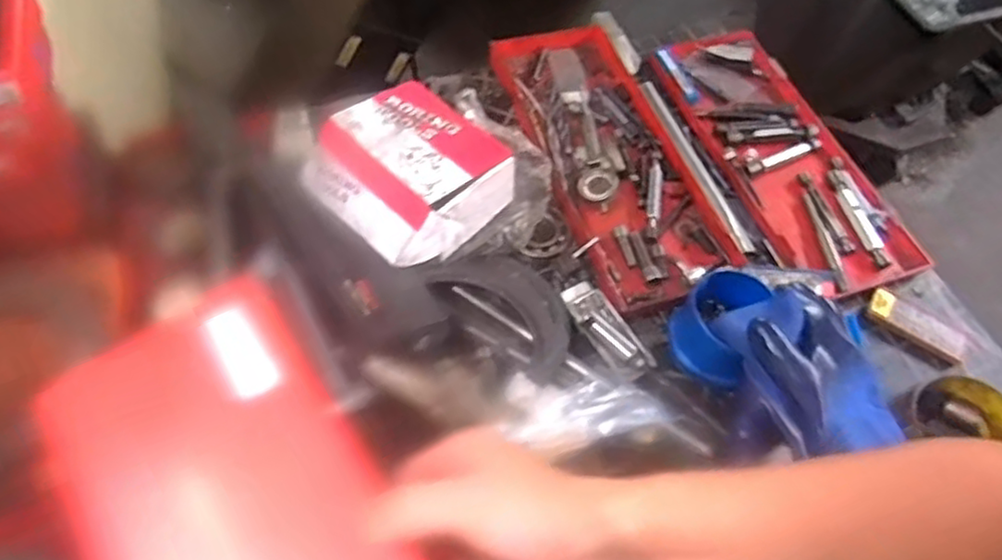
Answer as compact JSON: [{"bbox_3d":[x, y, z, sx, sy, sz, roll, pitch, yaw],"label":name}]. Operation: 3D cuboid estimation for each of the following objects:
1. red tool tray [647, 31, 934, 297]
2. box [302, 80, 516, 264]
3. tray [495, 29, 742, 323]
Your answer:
[{"bbox_3d":[0.325,-0.158,0.828,0.165,0.036,0.405,-16,62,-16],"label":"red tool tray"},{"bbox_3d":[-0.082,-0.102,0.660,0.163,0.082,0.161,40,54,17],"label":"box"},{"bbox_3d":[0.121,-0.156,0.791,0.155,0.035,0.401,-14,61,-15],"label":"tray"}]

